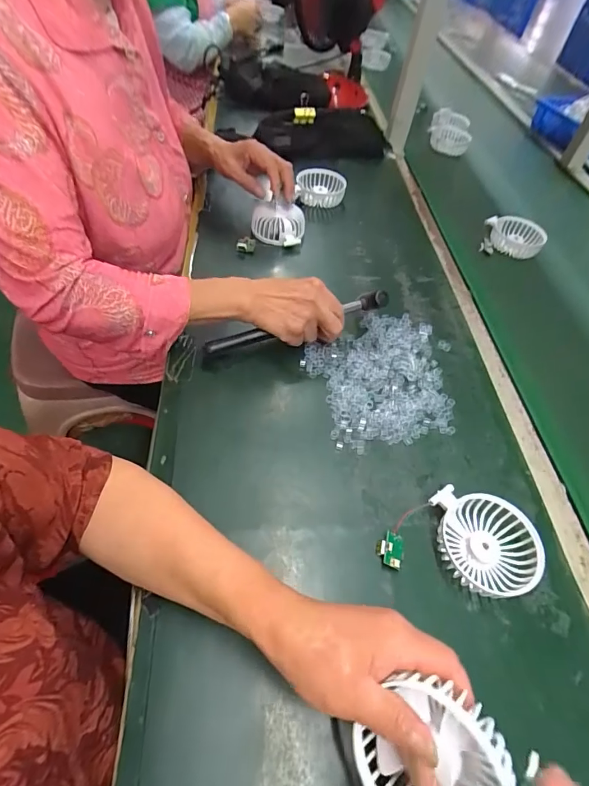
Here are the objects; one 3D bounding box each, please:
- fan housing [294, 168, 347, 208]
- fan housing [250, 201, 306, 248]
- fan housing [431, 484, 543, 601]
[{"bbox_3d":[0.044,-0.370,0.744,0.087,0.034,0.079,-4,54,-8],"label":"fan housing"},{"bbox_3d":[-0.027,-0.275,0.681,0.087,0.043,0.075,4,53,-2],"label":"fan housing"},{"bbox_3d":[0.178,0.143,0.394,0.096,0.029,0.085,15,54,6],"label":"fan housing"}]

